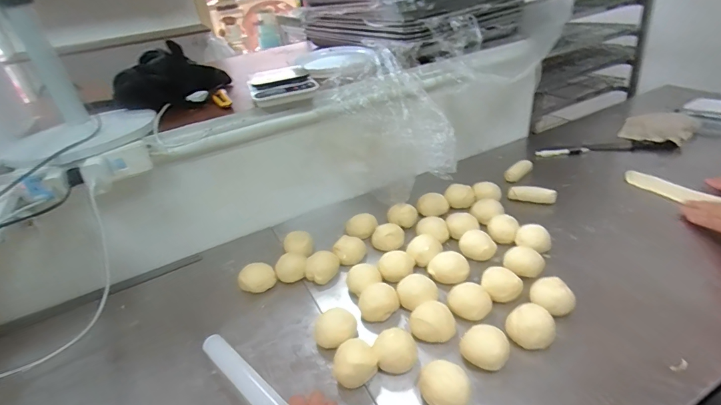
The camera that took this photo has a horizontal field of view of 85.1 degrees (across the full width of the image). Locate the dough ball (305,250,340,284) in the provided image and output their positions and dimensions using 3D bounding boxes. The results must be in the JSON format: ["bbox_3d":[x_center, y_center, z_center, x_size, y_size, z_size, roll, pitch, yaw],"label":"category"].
[{"bbox_3d":[-0.074,0.120,0.736,0.057,0.033,0.060,-6,31,3],"label":"dough ball"}]

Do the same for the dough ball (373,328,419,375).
[{"bbox_3d":[0.049,0.212,0.562,0.063,0.040,0.051,-9,31,-2],"label":"dough ball"}]

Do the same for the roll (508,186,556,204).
[{"bbox_3d":[0.388,-0.019,0.886,0.100,0.032,0.024,7,34,23],"label":"roll"}]

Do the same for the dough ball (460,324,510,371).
[{"bbox_3d":[0.174,0.204,0.551,0.062,0.037,0.055,3,33,17],"label":"dough ball"}]

